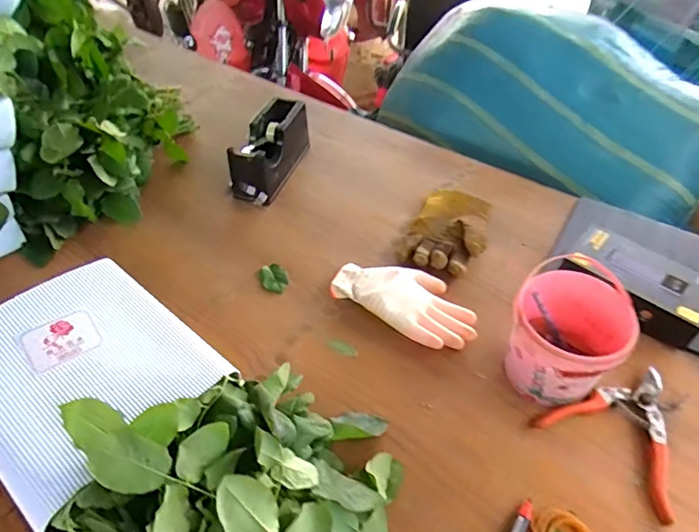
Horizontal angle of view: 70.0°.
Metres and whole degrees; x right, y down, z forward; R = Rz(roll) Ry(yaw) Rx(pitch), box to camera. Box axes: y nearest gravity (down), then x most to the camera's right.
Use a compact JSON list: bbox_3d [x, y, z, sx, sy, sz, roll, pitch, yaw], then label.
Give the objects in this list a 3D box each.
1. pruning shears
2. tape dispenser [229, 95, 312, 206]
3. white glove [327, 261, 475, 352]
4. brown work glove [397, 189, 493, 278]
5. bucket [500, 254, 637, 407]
[{"bbox_3d":[0.342,0.187,0.608,0.173,0.016,0.164,-36,57,-29],"label":"pruning shears"},{"bbox_3d":[-0.142,-0.211,0.919,0.088,0.105,0.195,11,48,9],"label":"tape dispenser"},{"bbox_3d":[0.082,0.047,0.726,0.210,0.032,0.103,27,52,22],"label":"white glove"},{"bbox_3d":[0.162,-0.061,0.818,0.128,0.043,0.200,18,49,15],"label":"brown work glove"},{"bbox_3d":[0.260,0.089,0.615,0.126,0.117,0.136,19,49,16],"label":"bucket"}]

